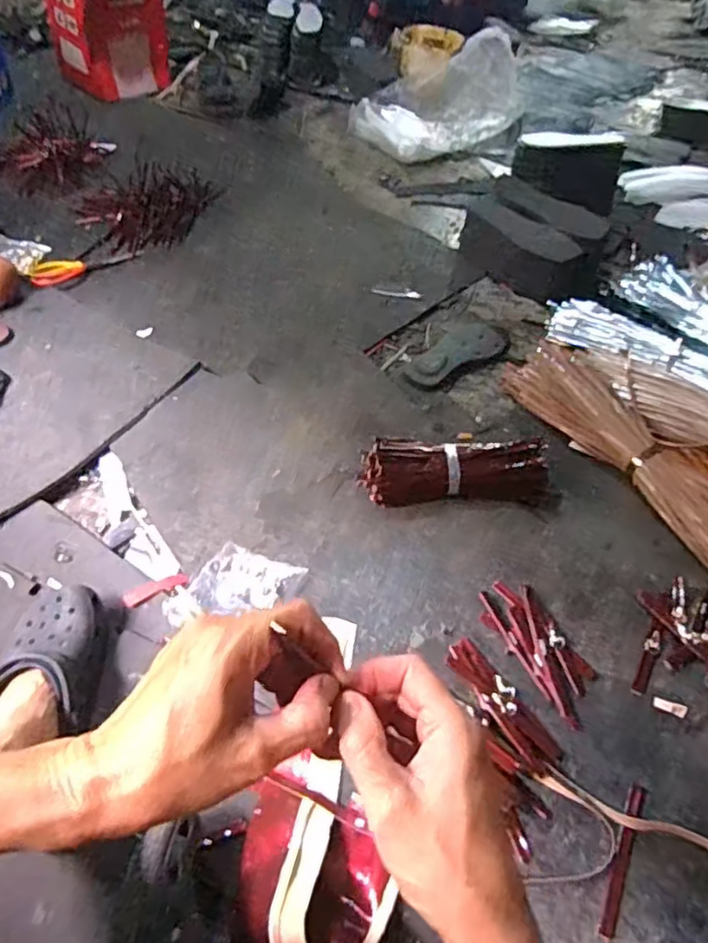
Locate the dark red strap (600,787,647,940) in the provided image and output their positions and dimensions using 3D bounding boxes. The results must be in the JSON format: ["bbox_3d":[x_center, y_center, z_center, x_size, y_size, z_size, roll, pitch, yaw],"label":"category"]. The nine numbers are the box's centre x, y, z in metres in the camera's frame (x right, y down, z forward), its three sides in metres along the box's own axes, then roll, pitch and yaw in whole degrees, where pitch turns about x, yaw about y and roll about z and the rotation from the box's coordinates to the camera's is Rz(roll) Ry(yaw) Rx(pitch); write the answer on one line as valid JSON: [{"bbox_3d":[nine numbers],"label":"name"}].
[{"bbox_3d":[0.261,0.369,0.600,0.016,0.006,0.141,23,53,17],"label":"dark red strap"}]

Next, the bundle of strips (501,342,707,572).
[{"bbox_3d":[0.486,-0.025,0.920,0.230,0.070,0.594,-27,55,-22],"label":"bundle of strips"}]

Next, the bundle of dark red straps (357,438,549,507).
[{"bbox_3d":[0.139,-0.002,0.875,0.257,0.085,0.081,0,49,0],"label":"bundle of dark red straps"}]

